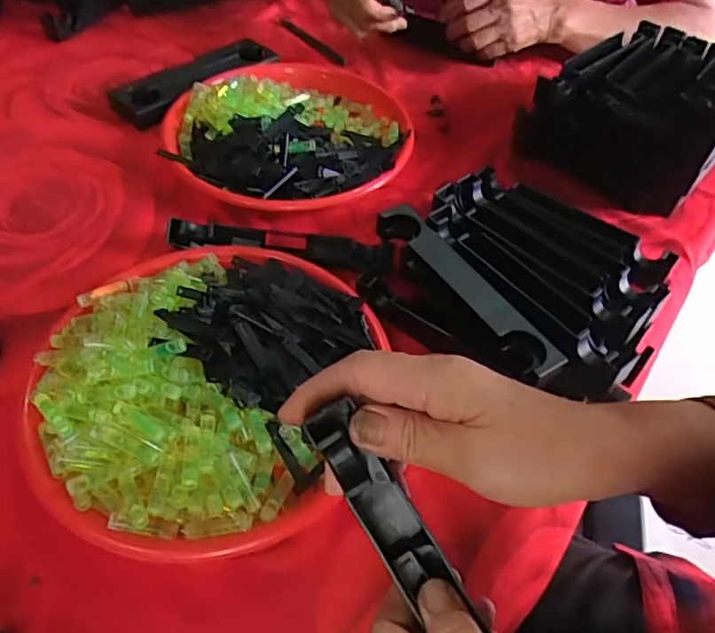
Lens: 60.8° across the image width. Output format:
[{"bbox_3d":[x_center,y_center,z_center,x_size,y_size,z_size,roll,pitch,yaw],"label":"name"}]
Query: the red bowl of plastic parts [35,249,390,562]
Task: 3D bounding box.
[{"bbox_3d":[-0.107,0.041,0.431,0.236,0.057,0.248,14,51,8],"label":"red bowl of plastic parts"}]

